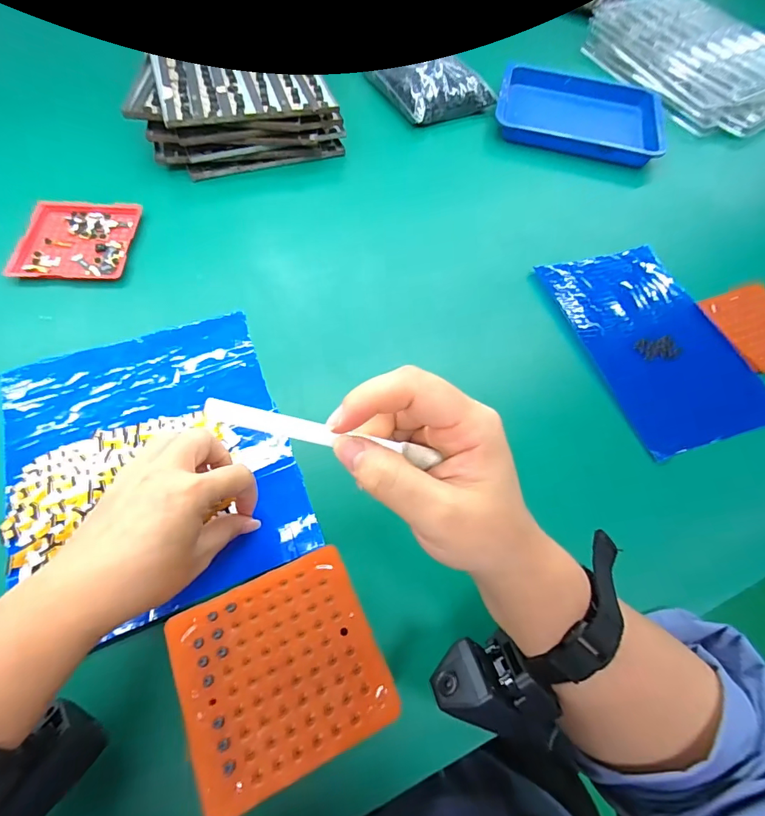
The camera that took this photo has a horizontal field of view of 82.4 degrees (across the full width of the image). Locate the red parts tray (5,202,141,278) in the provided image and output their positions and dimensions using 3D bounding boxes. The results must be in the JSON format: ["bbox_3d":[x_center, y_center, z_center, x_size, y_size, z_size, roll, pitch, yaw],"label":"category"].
[{"bbox_3d":[-0.300,-0.165,0.430,0.103,0.013,0.103,1,61,-4],"label":"red parts tray"}]

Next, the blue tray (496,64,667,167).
[{"bbox_3d":[0.265,-0.402,0.591,0.211,0.027,0.147,14,61,4],"label":"blue tray"}]

